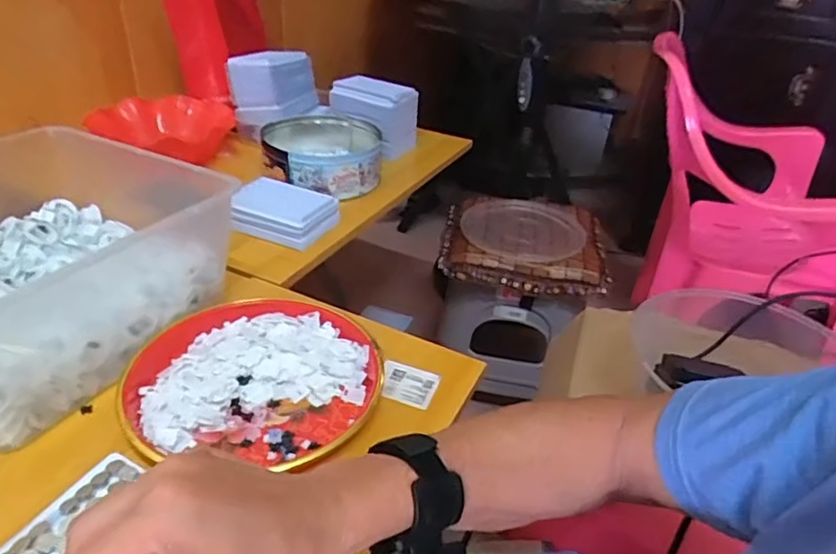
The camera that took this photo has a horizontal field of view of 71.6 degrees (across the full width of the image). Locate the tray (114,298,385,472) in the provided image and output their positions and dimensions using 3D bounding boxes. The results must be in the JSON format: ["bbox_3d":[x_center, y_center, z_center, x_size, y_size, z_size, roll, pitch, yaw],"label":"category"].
[{"bbox_3d":[-0.147,0.087,0.532,0.217,0.027,0.186,3,33,-2],"label":"tray"}]

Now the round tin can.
[{"bbox_3d":[-0.153,-0.194,0.929,0.183,0.066,0.199,-1,33,-8],"label":"round tin can"}]

